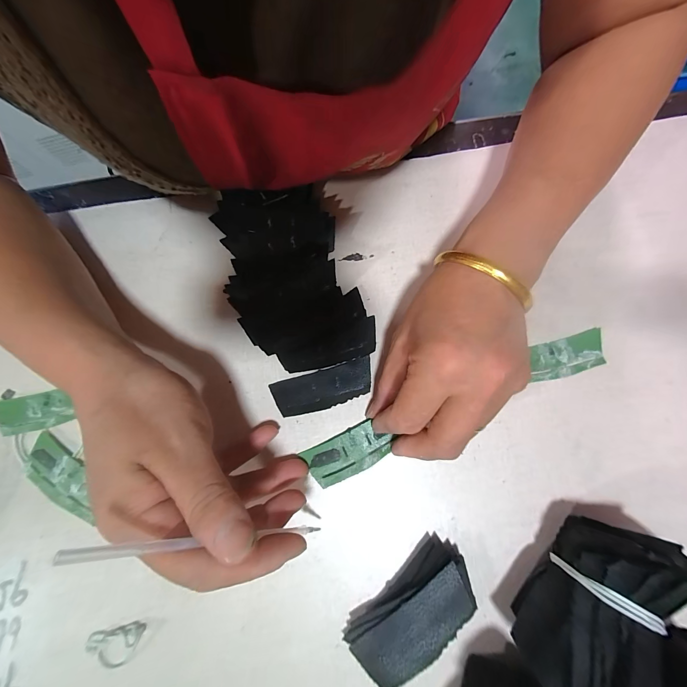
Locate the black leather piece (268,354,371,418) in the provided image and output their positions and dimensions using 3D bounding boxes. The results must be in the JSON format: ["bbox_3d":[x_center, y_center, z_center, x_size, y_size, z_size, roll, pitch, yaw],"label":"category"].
[{"bbox_3d":[-0.014,0.033,0.218,0.072,0.004,0.027,-16,76,-3],"label":"black leather piece"}]

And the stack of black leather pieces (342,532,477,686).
[{"bbox_3d":[0.043,0.159,0.179,0.079,0.017,0.039,-42,79,-9],"label":"stack of black leather pieces"}]

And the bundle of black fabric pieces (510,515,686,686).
[{"bbox_3d":[0.134,0.138,0.162,0.046,0.053,0.092,36,79,9],"label":"bundle of black fabric pieces"}]

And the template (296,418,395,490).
[{"bbox_3d":[0.003,0.075,0.206,0.057,0.004,0.029,-26,77,-5],"label":"template"}]

